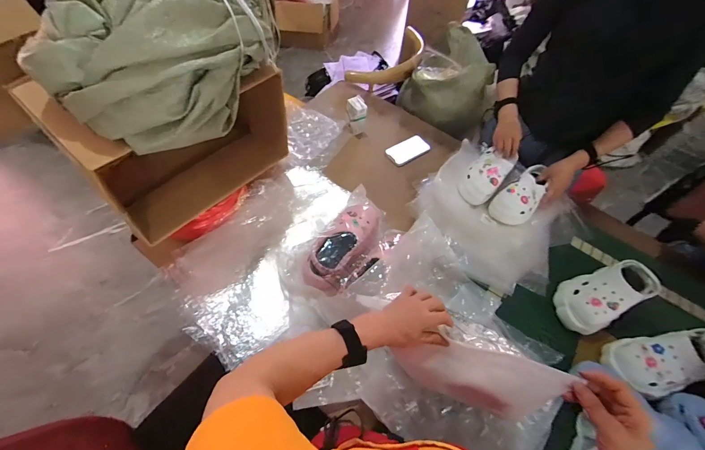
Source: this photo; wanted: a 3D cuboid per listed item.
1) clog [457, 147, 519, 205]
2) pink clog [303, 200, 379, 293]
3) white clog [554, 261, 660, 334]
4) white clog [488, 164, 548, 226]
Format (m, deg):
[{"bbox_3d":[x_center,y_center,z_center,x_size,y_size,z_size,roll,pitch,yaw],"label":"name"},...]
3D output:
[{"bbox_3d":[0.413,-0.157,0.952,0.103,0.081,0.199,38,62,18],"label":"clog"},{"bbox_3d":[-0.016,0.042,0.772,0.111,0.079,0.269,29,59,14],"label":"pink clog"},{"bbox_3d":[0.653,0.175,0.807,0.270,0.113,0.127,-19,61,-16],"label":"white clog"},{"bbox_3d":[0.515,-0.088,0.917,0.230,0.079,0.112,-34,66,-24],"label":"white clog"}]

